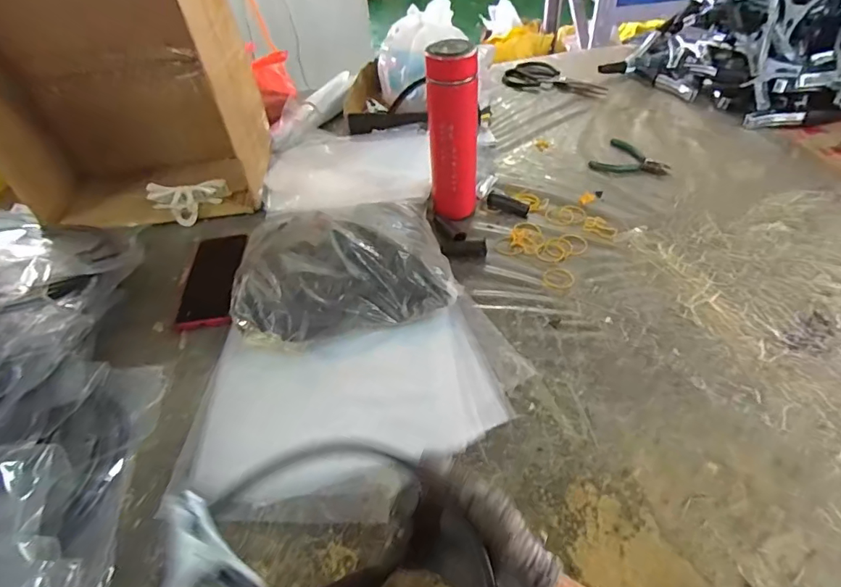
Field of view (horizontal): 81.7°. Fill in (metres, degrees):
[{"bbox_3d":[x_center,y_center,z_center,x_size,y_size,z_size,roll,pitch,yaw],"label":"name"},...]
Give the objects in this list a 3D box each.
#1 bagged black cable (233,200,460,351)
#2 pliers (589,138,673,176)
[{"bbox_3d":[-0.099,-0.039,0.606,0.249,0.067,0.206,-11,47,-6],"label":"bagged black cable"},{"bbox_3d":[0.343,-0.213,0.783,0.111,0.012,0.093,31,56,29],"label":"pliers"}]

